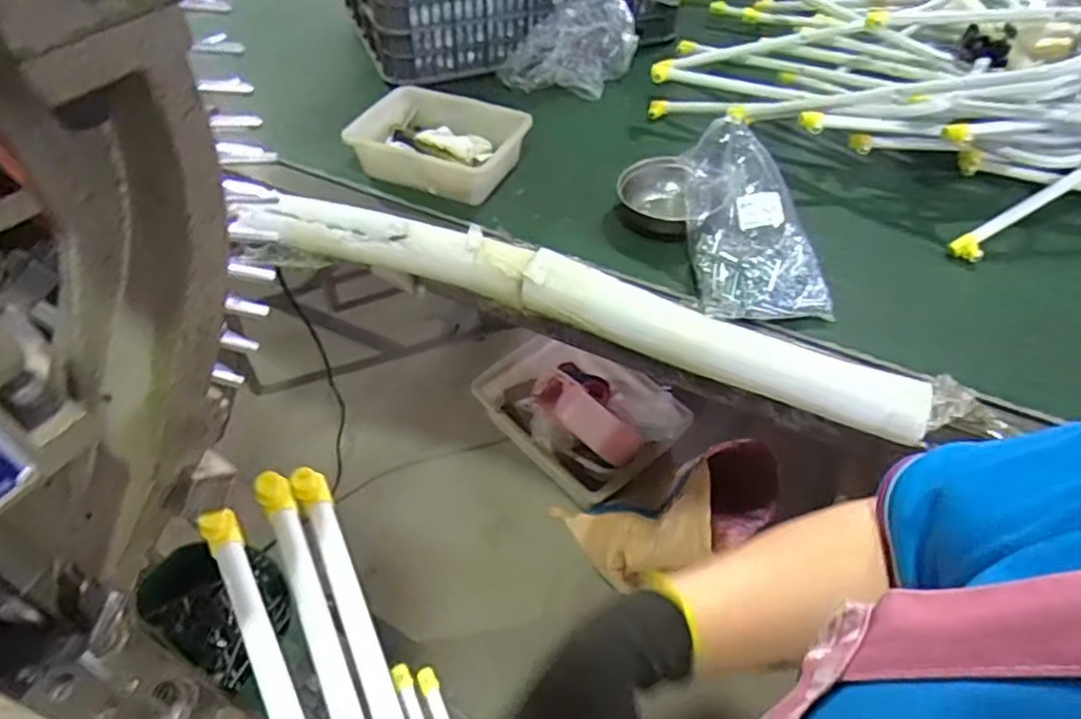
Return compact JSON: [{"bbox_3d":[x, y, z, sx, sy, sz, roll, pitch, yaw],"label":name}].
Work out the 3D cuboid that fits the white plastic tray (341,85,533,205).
[{"bbox_3d":[-0.154,-0.330,1.006,0.237,0.088,0.164,17,50,15],"label":"white plastic tray"}]

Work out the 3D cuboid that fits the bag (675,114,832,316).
[{"bbox_3d":[0.275,-0.182,0.854,0.160,0.133,0.249,-1,48,-1],"label":"bag"}]

